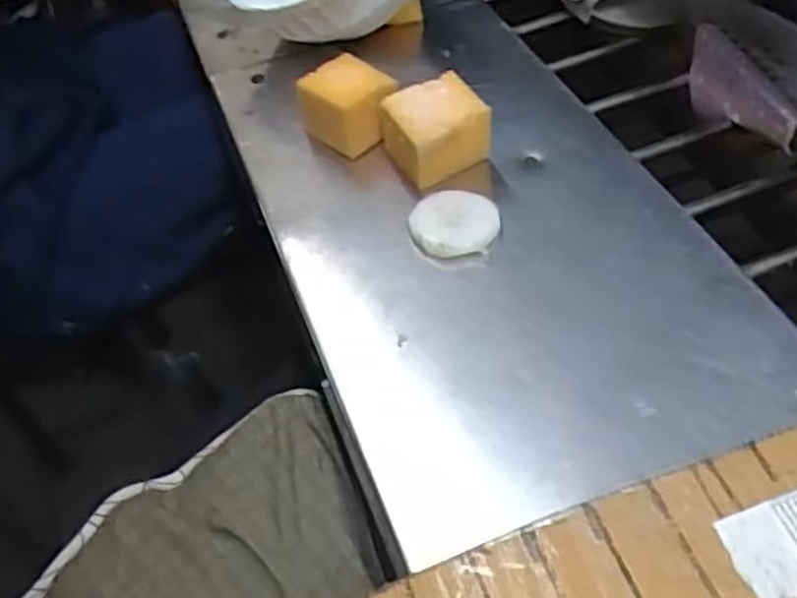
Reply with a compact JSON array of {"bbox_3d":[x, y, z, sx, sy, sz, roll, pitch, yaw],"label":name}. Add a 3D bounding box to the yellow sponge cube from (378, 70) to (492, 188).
[{"bbox_3d":[0.024,-0.110,0.512,0.059,0.051,0.054,-27,52,-12],"label":"yellow sponge cube"}]

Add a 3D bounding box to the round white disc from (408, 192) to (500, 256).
[{"bbox_3d":[0.035,-0.046,0.479,0.053,0.014,0.046,10,51,14],"label":"round white disc"}]

